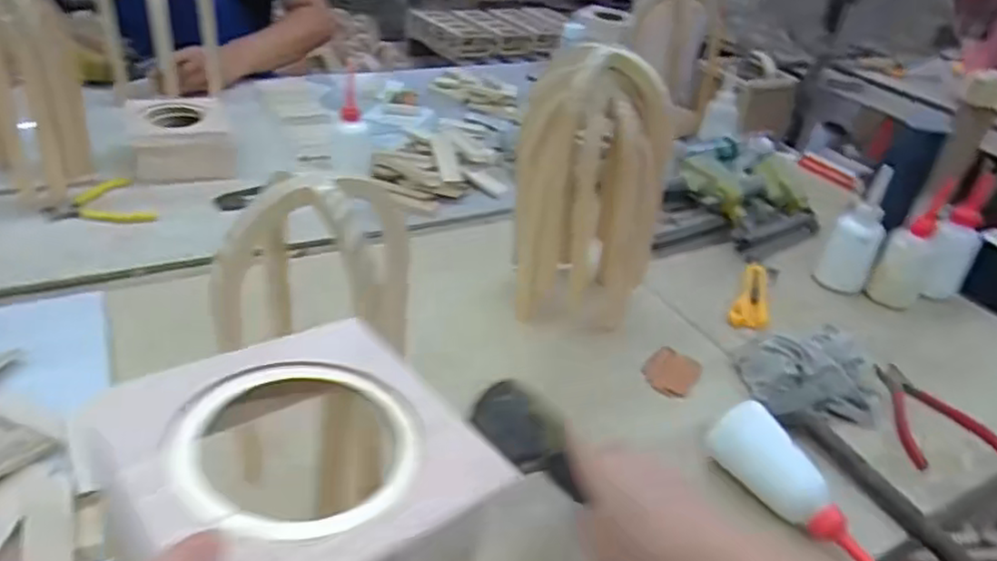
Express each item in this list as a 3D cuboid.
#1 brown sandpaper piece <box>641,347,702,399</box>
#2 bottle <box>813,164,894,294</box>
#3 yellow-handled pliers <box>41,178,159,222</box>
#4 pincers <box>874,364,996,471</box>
[{"bbox_3d":[0.185,0.098,0.704,0.054,0.004,0.065,27,46,25],"label":"brown sandpaper piece"},{"bbox_3d":[0.471,-0.063,0.859,0.061,0.145,0.053,23,37,22],"label":"bottle"},{"bbox_3d":[-0.522,-0.097,0.852,0.113,0.013,0.100,-24,55,-38],"label":"yellow-handled pliers"},{"bbox_3d":[0.452,0.137,0.688,0.102,0.017,0.142,6,34,-3],"label":"pincers"}]

